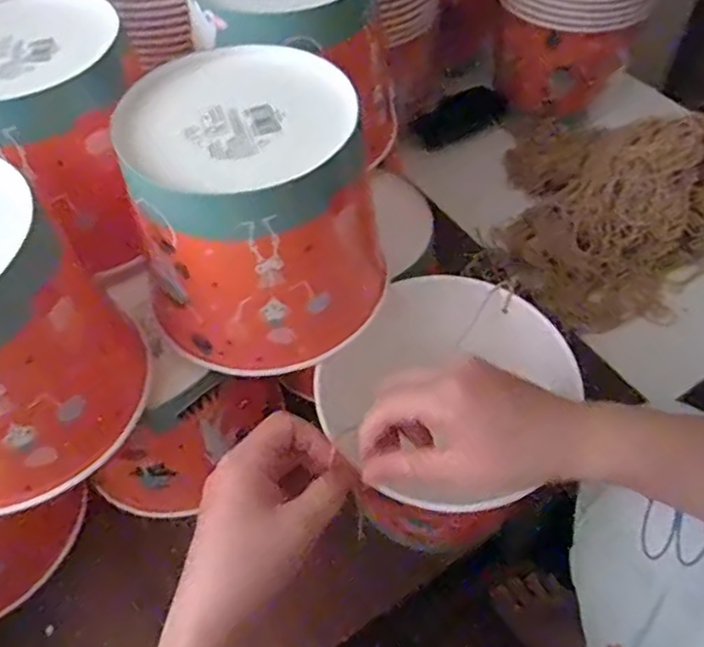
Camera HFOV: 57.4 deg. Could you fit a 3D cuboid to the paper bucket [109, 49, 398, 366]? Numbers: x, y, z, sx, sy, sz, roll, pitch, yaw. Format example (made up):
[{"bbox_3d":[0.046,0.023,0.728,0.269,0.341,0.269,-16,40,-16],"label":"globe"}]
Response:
[{"bbox_3d":[-0.052,-0.065,0.387,0.132,0.131,0.136,-8,54,-3],"label":"paper bucket"}]

